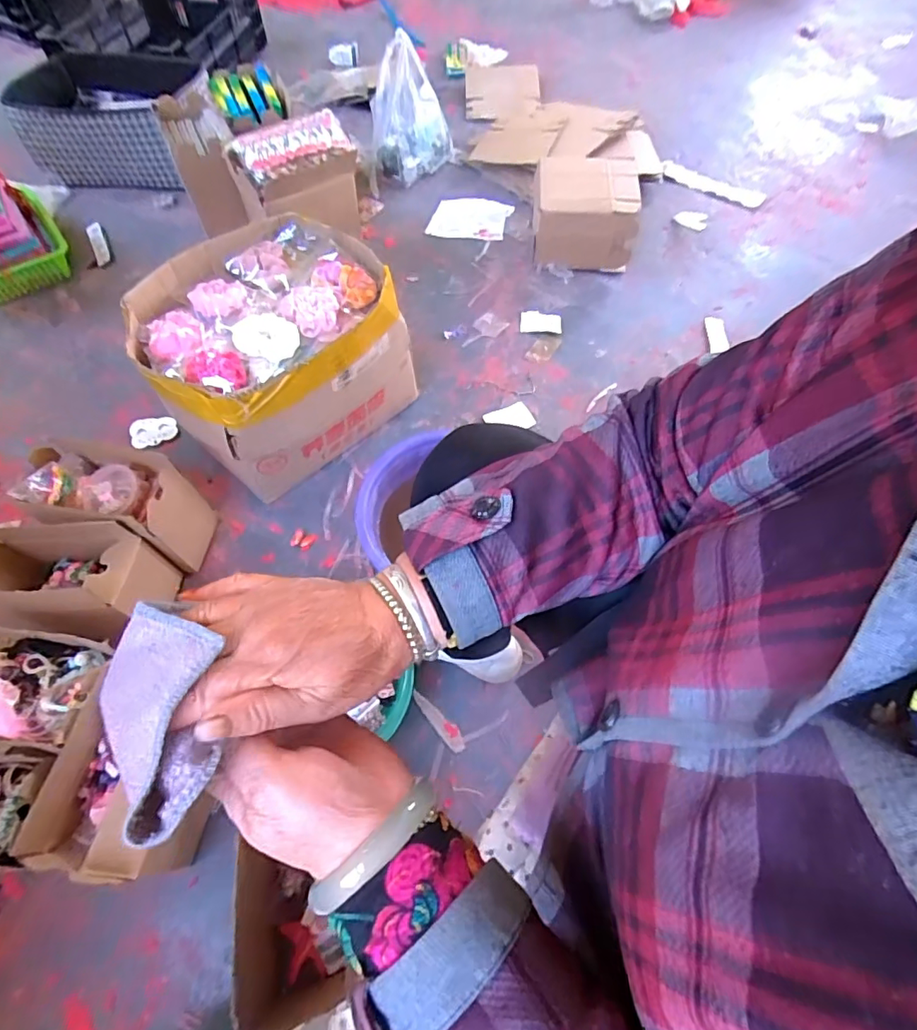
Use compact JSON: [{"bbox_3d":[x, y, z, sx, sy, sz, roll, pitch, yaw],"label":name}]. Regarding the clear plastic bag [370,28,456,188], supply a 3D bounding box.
[{"bbox_3d":[-0.130,-1.068,1.386,0.195,0.249,0.164,13,60,8],"label":"clear plastic bag"}]

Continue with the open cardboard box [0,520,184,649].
[{"bbox_3d":[-0.549,0.103,0.745,0.214,0.185,0.119,-2,59,-2],"label":"open cardboard box"}]

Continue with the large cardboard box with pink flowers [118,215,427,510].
[{"bbox_3d":[-0.312,-0.263,0.909,0.346,0.270,0.385,40,67,20],"label":"large cardboard box with pink flowers"}]

